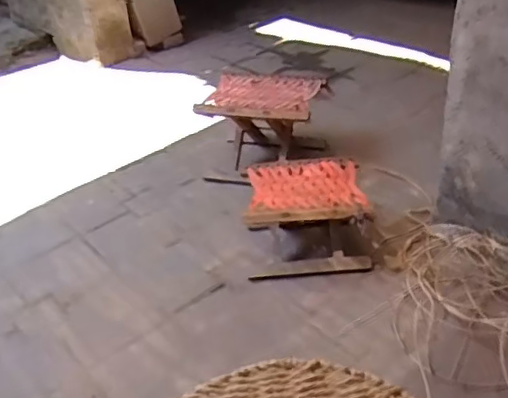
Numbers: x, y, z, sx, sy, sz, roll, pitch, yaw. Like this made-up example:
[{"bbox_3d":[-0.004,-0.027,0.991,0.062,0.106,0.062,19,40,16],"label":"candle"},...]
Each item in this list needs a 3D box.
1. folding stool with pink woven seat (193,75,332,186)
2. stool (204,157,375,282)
[{"bbox_3d":[0.035,-0.205,1.745,0.315,0.232,0.284,5,34,15],"label":"folding stool with pink woven seat"},{"bbox_3d":[0.128,0.043,1.395,0.267,0.184,0.238,-2,33,5],"label":"stool"}]

